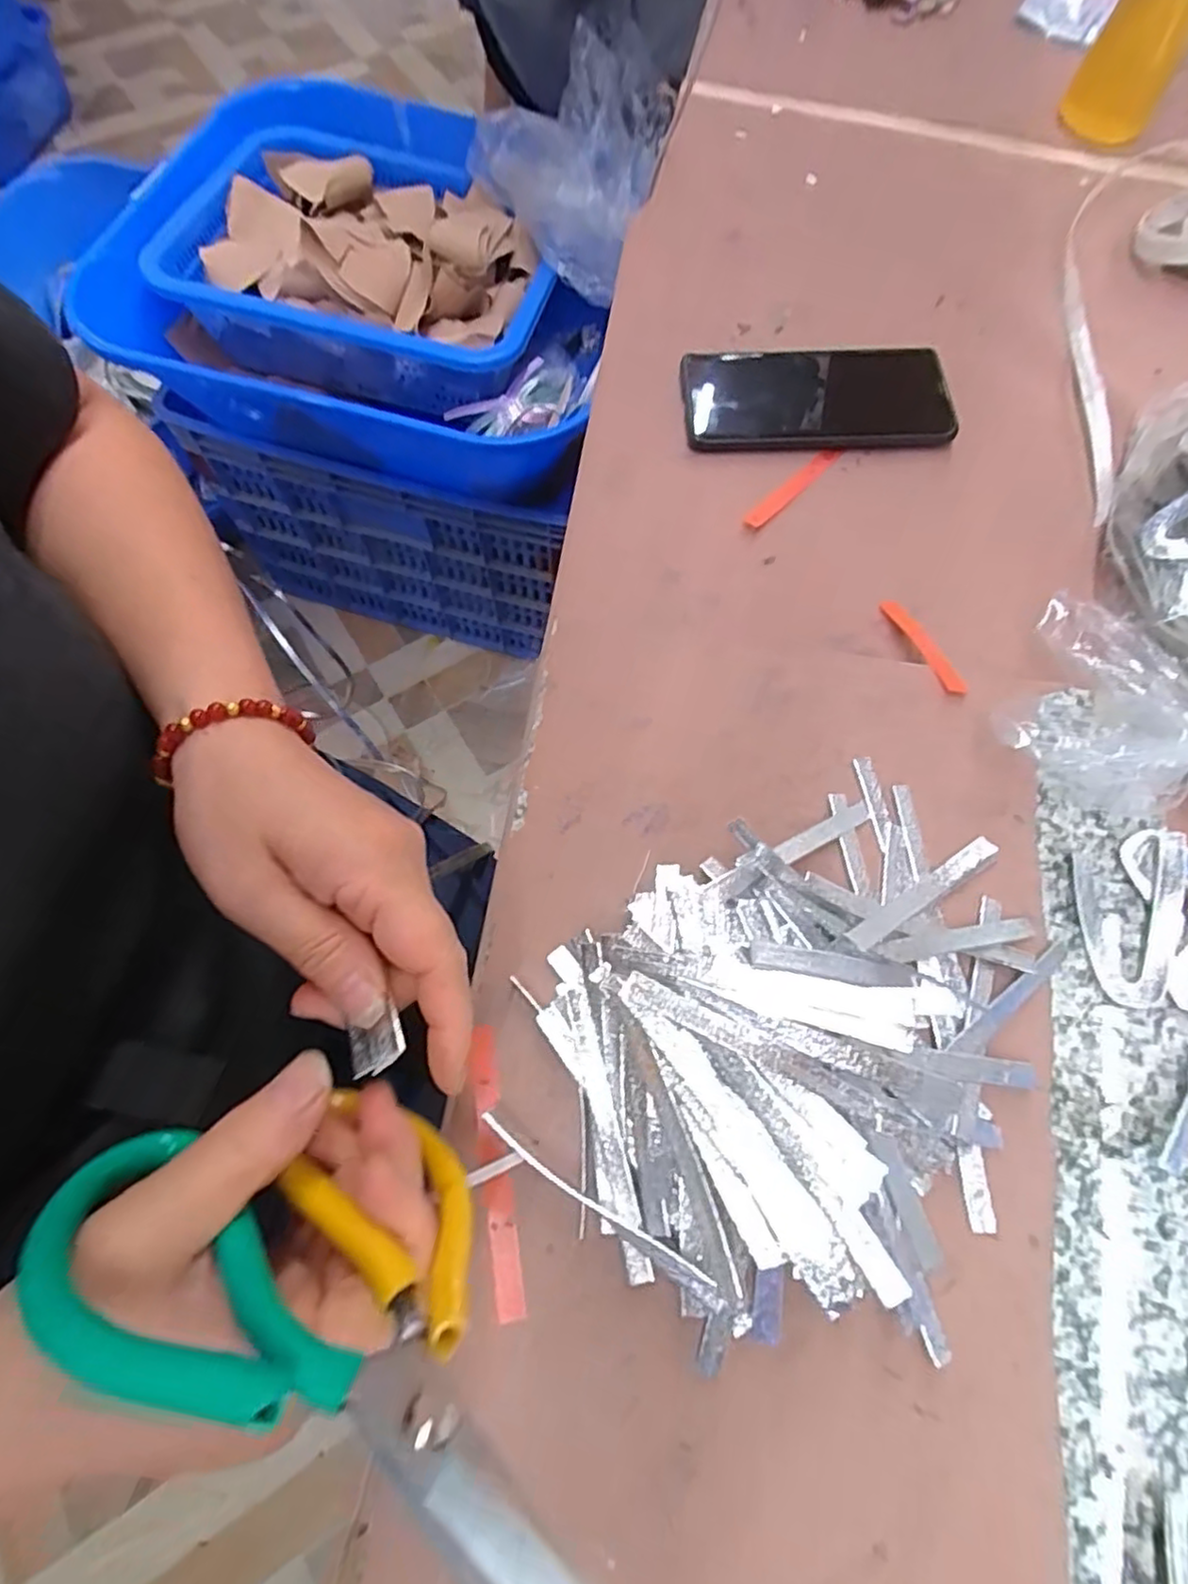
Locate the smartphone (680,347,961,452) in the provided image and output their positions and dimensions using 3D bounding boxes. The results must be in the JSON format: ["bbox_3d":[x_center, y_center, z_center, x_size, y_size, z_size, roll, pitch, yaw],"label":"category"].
[{"bbox_3d":[0.137,-0.246,0.415,0.158,0.013,0.075,0,70,0],"label":"smartphone"}]

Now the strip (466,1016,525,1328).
[{"bbox_3d":[-0.039,0.141,0.252,0.013,0.007,0.098,-9,71,-3],"label":"strip"}]

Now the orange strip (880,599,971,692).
[{"bbox_3d":[0.172,-0.076,0.347,0.013,0.005,0.075,-10,49,-3],"label":"orange strip"}]

